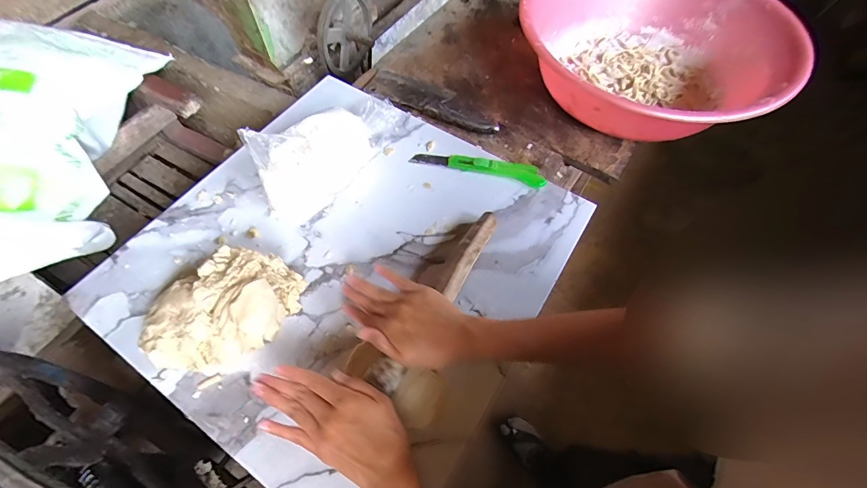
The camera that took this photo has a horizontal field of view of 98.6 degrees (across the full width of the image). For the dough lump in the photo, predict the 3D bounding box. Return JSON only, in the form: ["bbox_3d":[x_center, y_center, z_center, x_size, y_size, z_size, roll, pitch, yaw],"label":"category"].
[{"bbox_3d":[-0.235,0.071,0.418,0.160,0.063,0.116,-39,68,-22],"label":"dough lump"}]

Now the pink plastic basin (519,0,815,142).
[{"bbox_3d":[0.345,-0.320,0.612,0.410,0.129,0.403,0,61,0],"label":"pink plastic basin"}]

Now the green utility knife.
[{"bbox_3d":[0.066,-0.116,0.554,0.195,0.016,0.031,13,62,8],"label":"green utility knife"}]

